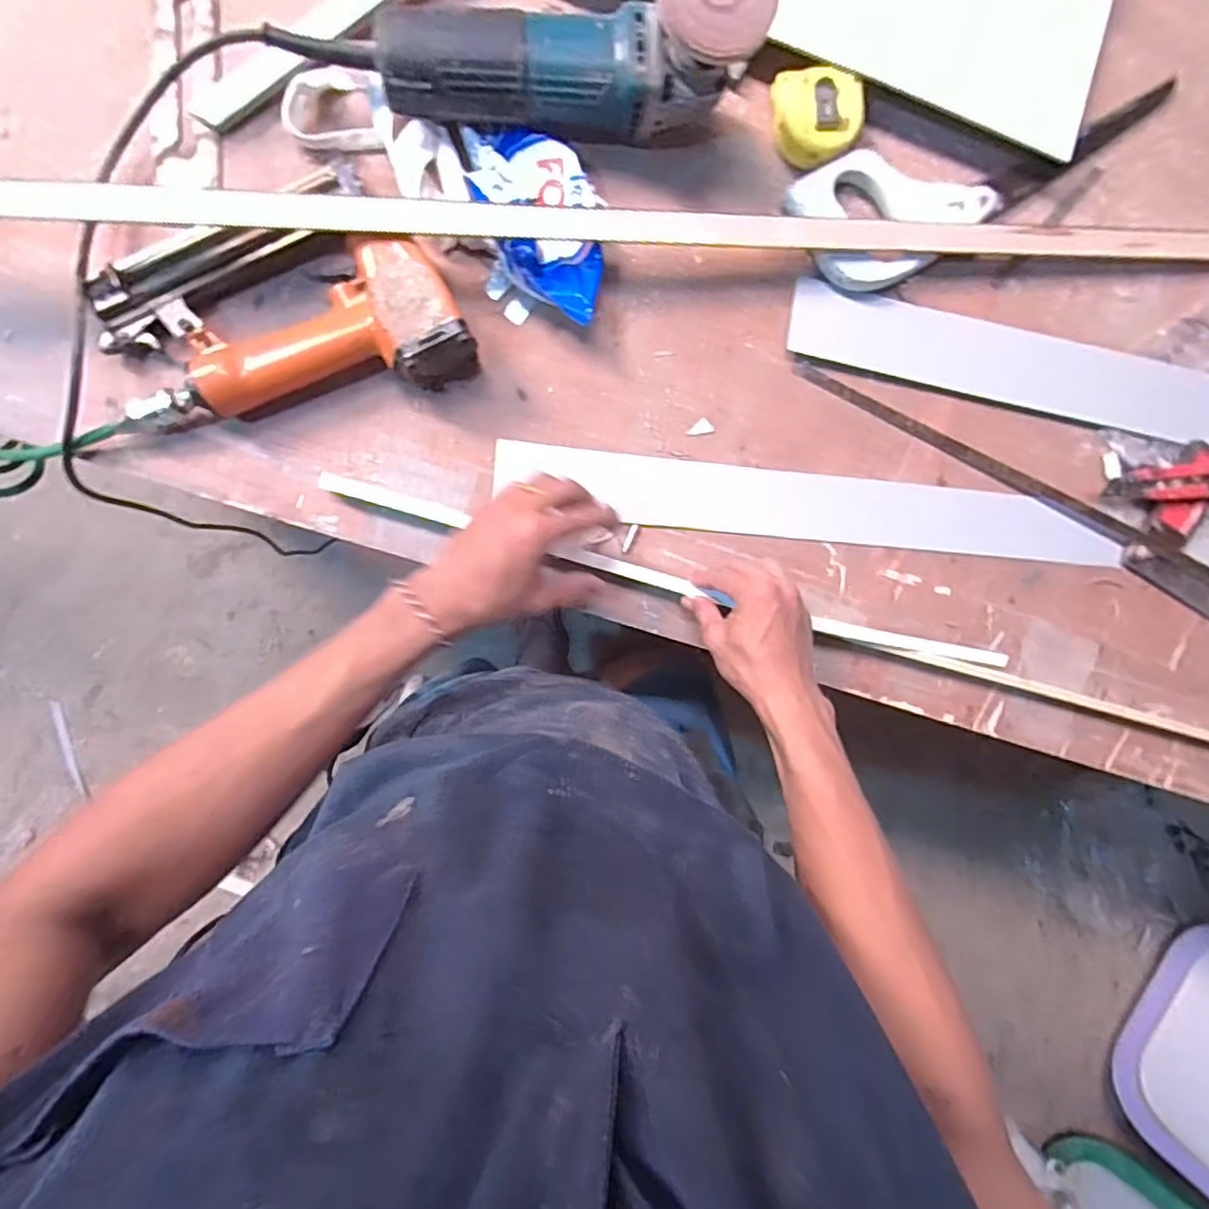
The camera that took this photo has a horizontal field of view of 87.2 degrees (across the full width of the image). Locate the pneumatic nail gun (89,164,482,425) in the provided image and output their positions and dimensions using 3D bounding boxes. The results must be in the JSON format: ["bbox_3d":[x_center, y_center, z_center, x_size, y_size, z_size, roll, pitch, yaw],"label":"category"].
[{"bbox_3d":[-0.236,-0.227,0.463,0.251,0.057,0.156,-12,95,-5],"label":"pneumatic nail gun"}]

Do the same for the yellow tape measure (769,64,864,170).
[{"bbox_3d":[0.172,-0.389,0.510,0.067,0.034,0.067,0,94,-6],"label":"yellow tape measure"}]

